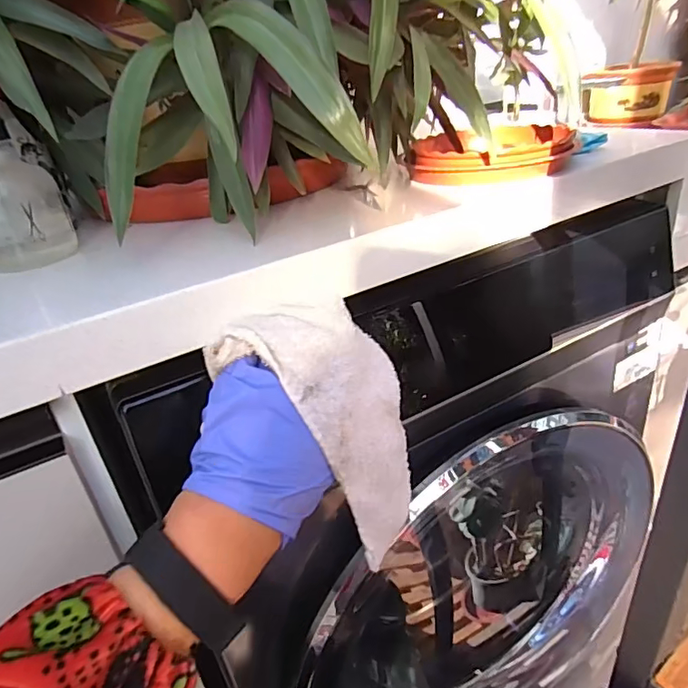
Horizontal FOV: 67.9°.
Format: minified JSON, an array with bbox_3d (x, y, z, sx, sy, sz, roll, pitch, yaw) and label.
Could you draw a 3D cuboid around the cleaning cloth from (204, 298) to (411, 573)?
[{"bbox_3d":[-0.011,0.048,0.357,0.104,0.153,0.100,8,32,26],"label":"cleaning cloth"}]

